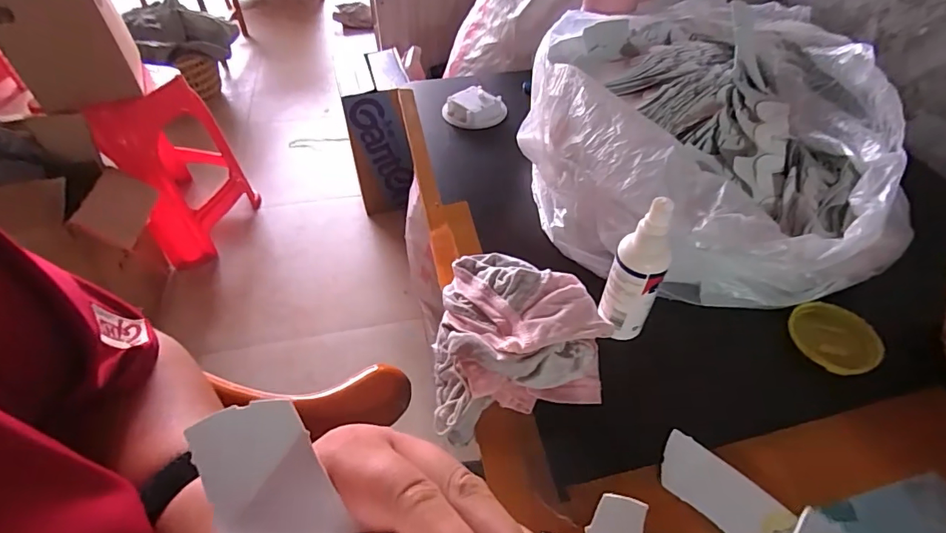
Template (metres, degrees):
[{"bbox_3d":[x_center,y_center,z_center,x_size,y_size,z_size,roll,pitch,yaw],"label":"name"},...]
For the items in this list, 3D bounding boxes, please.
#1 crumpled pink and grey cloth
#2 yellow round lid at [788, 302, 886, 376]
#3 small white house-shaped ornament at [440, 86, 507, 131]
[{"bbox_3d":[0.032,0.044,0.361,0.127,0.059,0.134,-4,47,-3],"label":"crumpled pink and grey cloth"},{"bbox_3d":[0.291,0.057,0.379,0.062,0.010,0.062,0,47,0],"label":"yellow round lid"},{"bbox_3d":[0.000,-0.207,0.614,0.077,0.027,0.062,20,50,18],"label":"small white house-shaped ornament"}]

